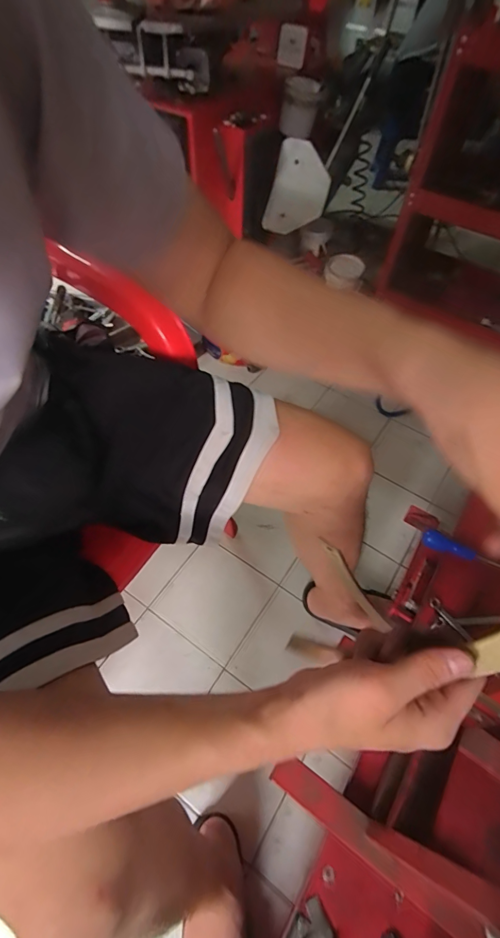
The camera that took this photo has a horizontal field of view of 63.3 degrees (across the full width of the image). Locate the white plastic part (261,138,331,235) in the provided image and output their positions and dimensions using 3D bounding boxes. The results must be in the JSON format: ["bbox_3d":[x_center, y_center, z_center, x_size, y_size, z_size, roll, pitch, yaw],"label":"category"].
[{"bbox_3d":[0.141,-0.830,1.211,0.179,0.229,0.038,26,34,14],"label":"white plastic part"}]

